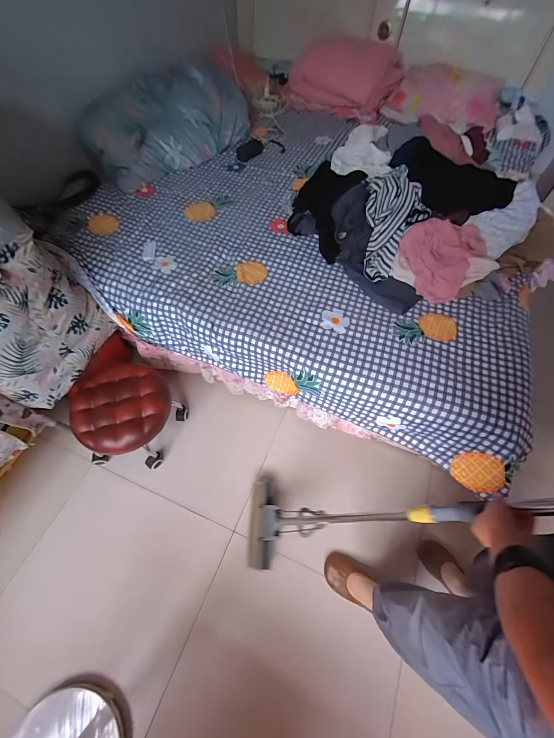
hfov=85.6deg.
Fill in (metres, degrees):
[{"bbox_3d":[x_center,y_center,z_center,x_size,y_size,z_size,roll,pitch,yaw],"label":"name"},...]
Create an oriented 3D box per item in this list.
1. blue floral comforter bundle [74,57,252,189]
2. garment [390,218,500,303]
[{"bbox_3d":[-0.444,-1.144,1.371,0.338,0.222,0.880,38,67,18],"label":"blue floral comforter bundle"},{"bbox_3d":[0.544,-0.363,0.978,0.269,0.135,0.232,38,67,18],"label":"garment"}]

